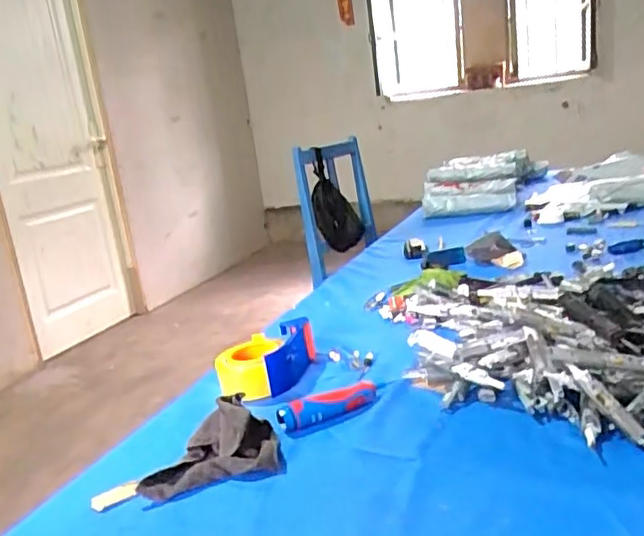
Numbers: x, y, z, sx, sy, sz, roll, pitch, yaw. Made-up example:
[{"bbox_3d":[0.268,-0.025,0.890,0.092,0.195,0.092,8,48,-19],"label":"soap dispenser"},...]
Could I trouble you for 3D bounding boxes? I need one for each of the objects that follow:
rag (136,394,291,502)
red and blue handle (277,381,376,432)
[{"bbox_3d":[-0.121,0.192,0.668,0.146,0.058,0.093,-10,15,-9],"label":"rag"},{"bbox_3d":[0.009,0.167,0.746,0.124,0.025,0.033,-12,15,-17],"label":"red and blue handle"}]

